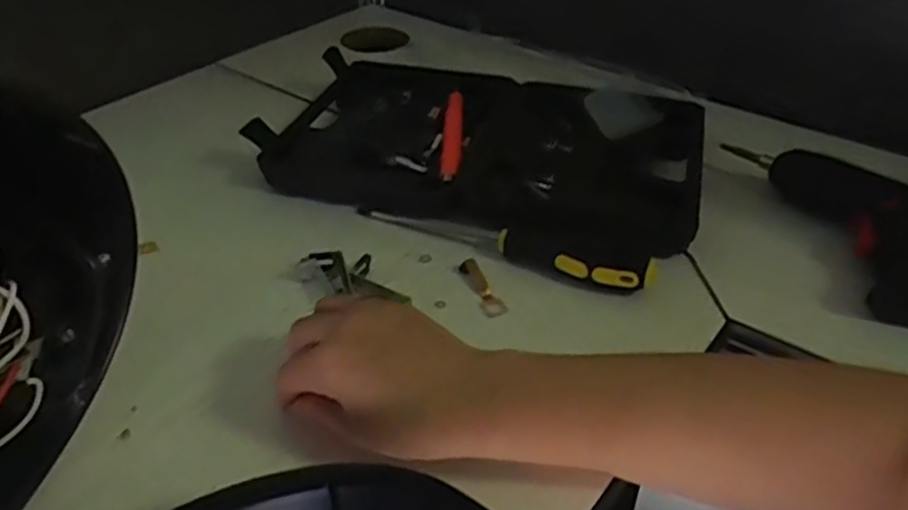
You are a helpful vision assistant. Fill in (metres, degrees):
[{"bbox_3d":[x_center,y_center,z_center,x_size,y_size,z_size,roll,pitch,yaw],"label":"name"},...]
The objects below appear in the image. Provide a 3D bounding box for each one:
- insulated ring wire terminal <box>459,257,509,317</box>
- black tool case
[{"bbox_3d":[0.018,0.021,0.479,0.014,0.010,0.052,-16,40,-20],"label":"insulated ring wire terminal"},{"bbox_3d":[0.026,-0.091,0.601,0.353,0.035,0.231,15,40,18],"label":"black tool case"}]

